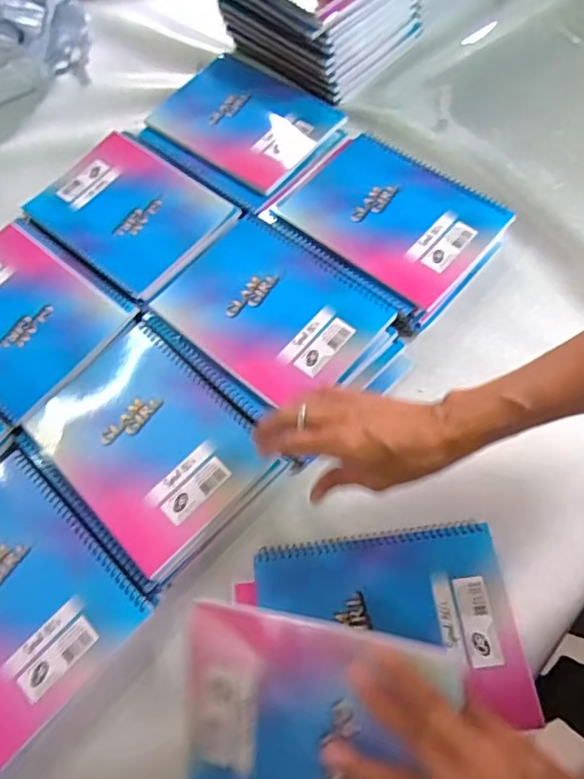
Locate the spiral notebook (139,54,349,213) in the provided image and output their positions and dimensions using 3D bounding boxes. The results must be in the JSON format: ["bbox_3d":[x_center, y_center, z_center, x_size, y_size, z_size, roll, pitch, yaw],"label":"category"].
[{"bbox_3d":[-0.061,-0.313,0.627,0.222,0.010,0.171,38,73,16],"label":"spiral notebook"}]

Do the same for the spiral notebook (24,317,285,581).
[{"bbox_3d":[-0.130,0.045,0.480,0.151,0.010,0.206,-43,72,-15],"label":"spiral notebook"}]

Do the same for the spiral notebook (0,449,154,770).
[{"bbox_3d":[-0.232,0.164,0.436,0.194,0.008,0.149,40,74,17],"label":"spiral notebook"}]

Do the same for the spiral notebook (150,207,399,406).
[{"bbox_3d":[-0.021,-0.081,0.524,0.197,0.015,0.151,39,73,17],"label":"spiral notebook"}]

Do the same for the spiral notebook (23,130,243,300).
[{"bbox_3d":[-0.178,-0.200,0.586,0.207,0.008,0.152,39,73,17],"label":"spiral notebook"}]

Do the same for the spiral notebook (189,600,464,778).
[{"bbox_3d":[0.010,0.226,0.336,0.189,0.012,0.153,-3,84,31],"label":"spiral notebook"}]

